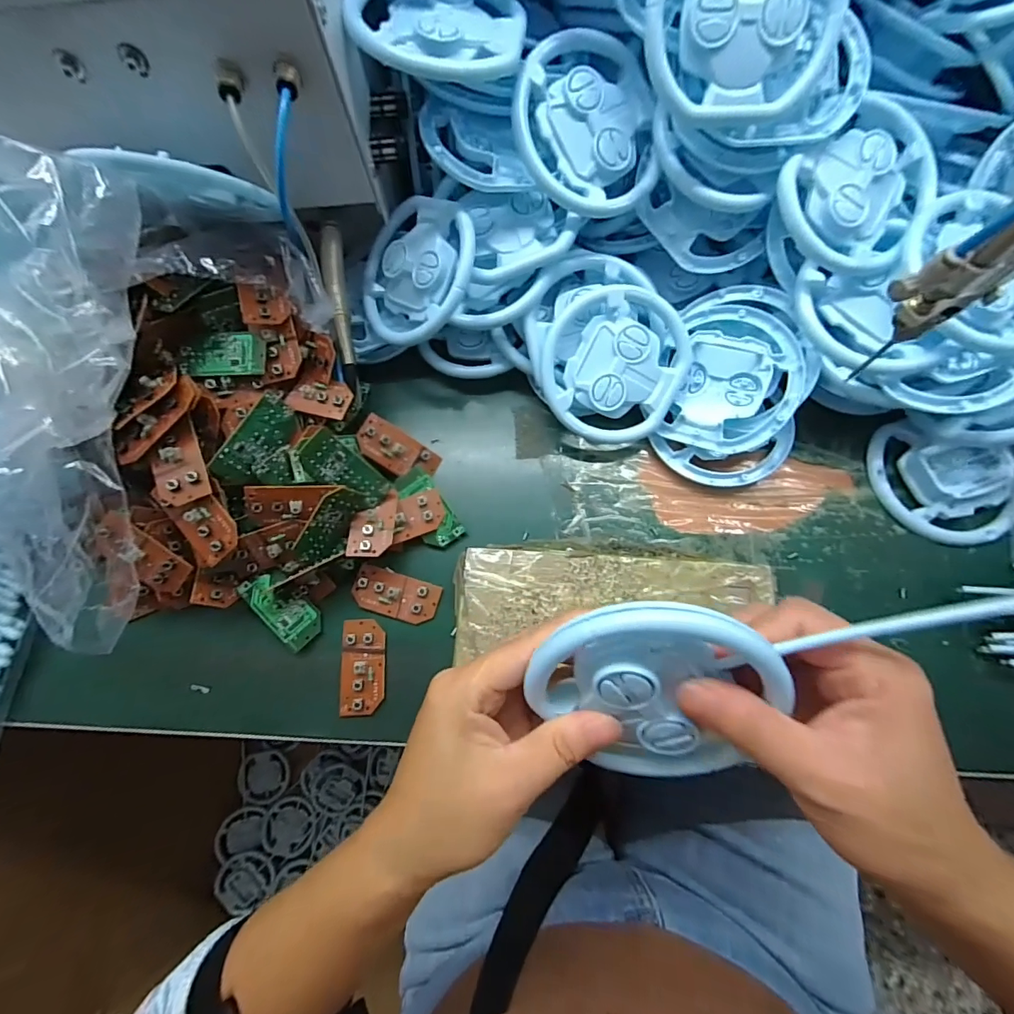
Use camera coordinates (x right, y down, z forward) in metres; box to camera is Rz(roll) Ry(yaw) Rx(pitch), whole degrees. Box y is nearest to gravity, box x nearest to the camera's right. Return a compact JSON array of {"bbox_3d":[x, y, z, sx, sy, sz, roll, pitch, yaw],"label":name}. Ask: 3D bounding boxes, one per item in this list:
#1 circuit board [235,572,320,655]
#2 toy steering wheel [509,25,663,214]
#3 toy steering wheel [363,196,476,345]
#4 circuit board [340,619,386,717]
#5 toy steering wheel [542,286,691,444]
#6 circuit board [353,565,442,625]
[{"bbox_3d":[-0.155,0.070,0.321,0.059,0.004,0.028,42,66,2],"label":"circuit board"},{"bbox_3d":[0.051,-0.241,0.298,0.095,0.015,0.096,-4,101,-13],"label":"toy steering wheel"},{"bbox_3d":[-0.063,-0.164,0.329,0.095,0.014,0.095,38,110,29],"label":"toy steering wheel"},{"bbox_3d":[-0.097,0.108,0.315,0.028,0.007,0.060,-3,75,1],"label":"circuit board"},{"bbox_3d":[0.075,-0.099,0.334,0.099,0.021,0.099,0,101,-1],"label":"toy steering wheel"},{"bbox_3d":[-0.078,0.062,0.327,0.059,0.007,0.029,16,77,6],"label":"circuit board"}]

